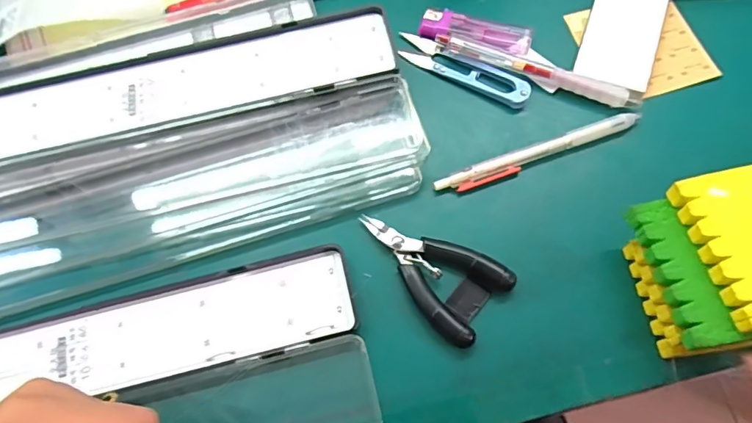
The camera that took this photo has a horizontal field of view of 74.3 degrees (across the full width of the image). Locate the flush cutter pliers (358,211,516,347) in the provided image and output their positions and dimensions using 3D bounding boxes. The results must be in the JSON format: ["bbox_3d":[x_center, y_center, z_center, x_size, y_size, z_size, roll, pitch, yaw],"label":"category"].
[{"bbox_3d":[0.029,0.034,0.298,0.093,0.017,0.052,34,75,14],"label":"flush cutter pliers"}]

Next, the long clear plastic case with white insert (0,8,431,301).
[{"bbox_3d":[-0.194,-0.039,0.318,0.433,0.025,0.164,-15,70,-2],"label":"long clear plastic case with white insert"}]

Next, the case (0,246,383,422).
[{"bbox_3d":[-0.217,0.122,0.279,0.427,0.025,0.111,-15,70,-2],"label":"case"}]

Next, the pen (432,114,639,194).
[{"bbox_3d":[0.105,-0.037,0.322,0.138,0.013,0.012,-20,70,-4],"label":"pen"}]

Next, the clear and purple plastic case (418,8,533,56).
[{"bbox_3d":[0.071,-0.128,0.356,0.077,0.011,0.026,17,72,9],"label":"clear and purple plastic case"}]

